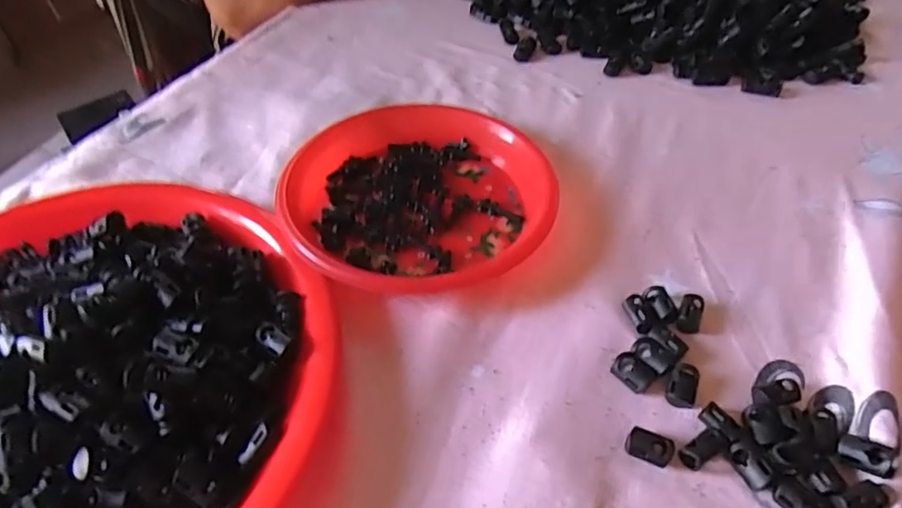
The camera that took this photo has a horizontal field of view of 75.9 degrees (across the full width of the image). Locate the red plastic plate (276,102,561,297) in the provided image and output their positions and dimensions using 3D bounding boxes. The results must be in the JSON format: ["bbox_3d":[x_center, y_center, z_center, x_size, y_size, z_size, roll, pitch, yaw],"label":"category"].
[{"bbox_3d":[-0.017,-0.045,0.364,0.161,0.024,0.155,1,52,3],"label":"red plastic plate"}]

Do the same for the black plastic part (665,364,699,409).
[{"bbox_3d":[0.112,0.065,0.281,0.014,0.010,0.020,19,55,16],"label":"black plastic part"}]

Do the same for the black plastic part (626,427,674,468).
[{"bbox_3d":[0.090,0.088,0.262,0.020,0.010,0.012,18,55,15],"label":"black plastic part"}]

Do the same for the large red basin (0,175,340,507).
[{"bbox_3d":[-0.189,0.058,0.272,0.247,0.044,0.248,-1,52,1],"label":"large red basin"}]

